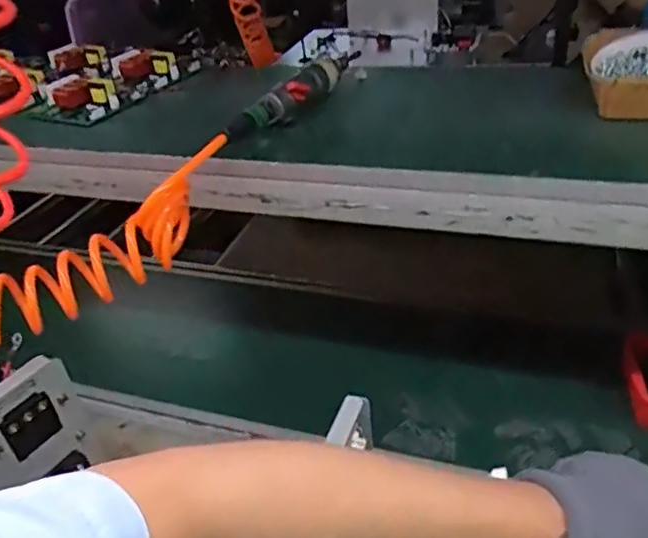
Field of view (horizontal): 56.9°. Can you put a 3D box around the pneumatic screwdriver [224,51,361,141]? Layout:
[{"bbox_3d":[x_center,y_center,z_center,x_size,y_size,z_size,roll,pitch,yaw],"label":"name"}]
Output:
[{"bbox_3d":[-0.019,-0.200,0.662,0.032,0.038,0.251,15,40,29],"label":"pneumatic screwdriver"}]

